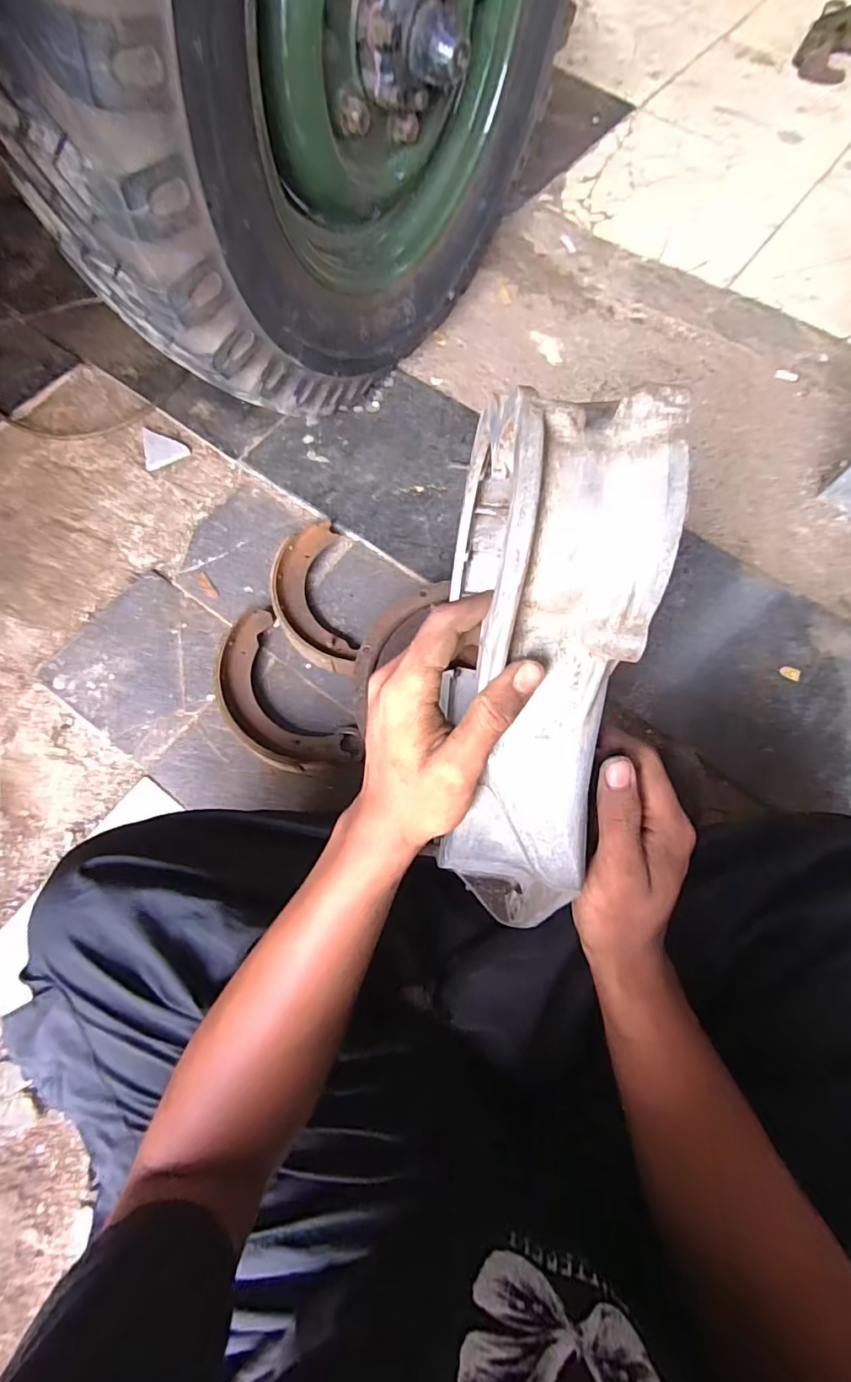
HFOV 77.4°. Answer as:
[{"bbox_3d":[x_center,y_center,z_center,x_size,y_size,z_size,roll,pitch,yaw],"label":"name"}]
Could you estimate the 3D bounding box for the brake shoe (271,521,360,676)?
[{"bbox_3d":[-0.153,-0.125,0.704,0.093,0.037,0.225,-11,71,-3],"label":"brake shoe"}]

